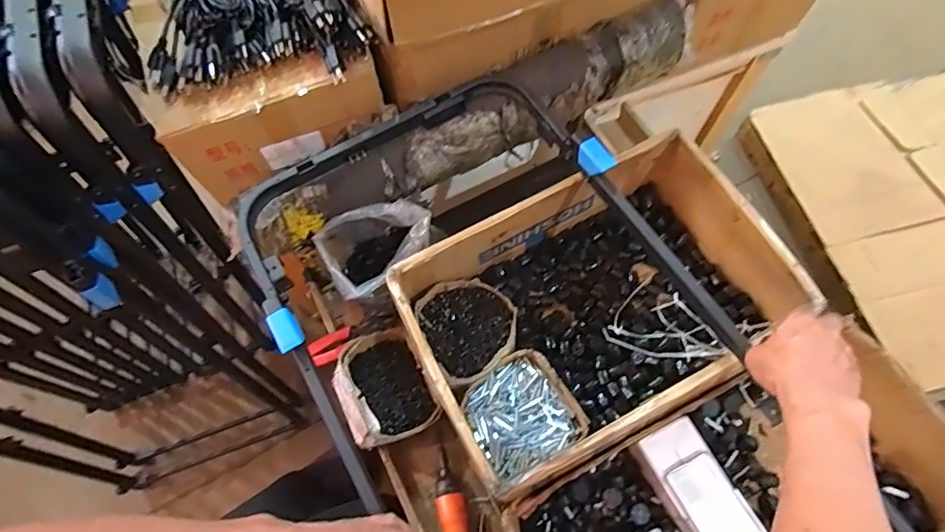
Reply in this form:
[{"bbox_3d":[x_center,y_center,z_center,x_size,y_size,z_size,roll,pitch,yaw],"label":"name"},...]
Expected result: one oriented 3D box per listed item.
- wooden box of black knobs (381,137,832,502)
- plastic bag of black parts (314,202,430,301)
[{"bbox_3d":[0.183,0.068,0.774,0.511,0.159,0.346,-26,68,-8],"label":"wooden box of black knobs"},{"bbox_3d":[-0.150,-0.020,0.835,0.175,0.129,0.134,-19,67,-5],"label":"plastic bag of black parts"}]

